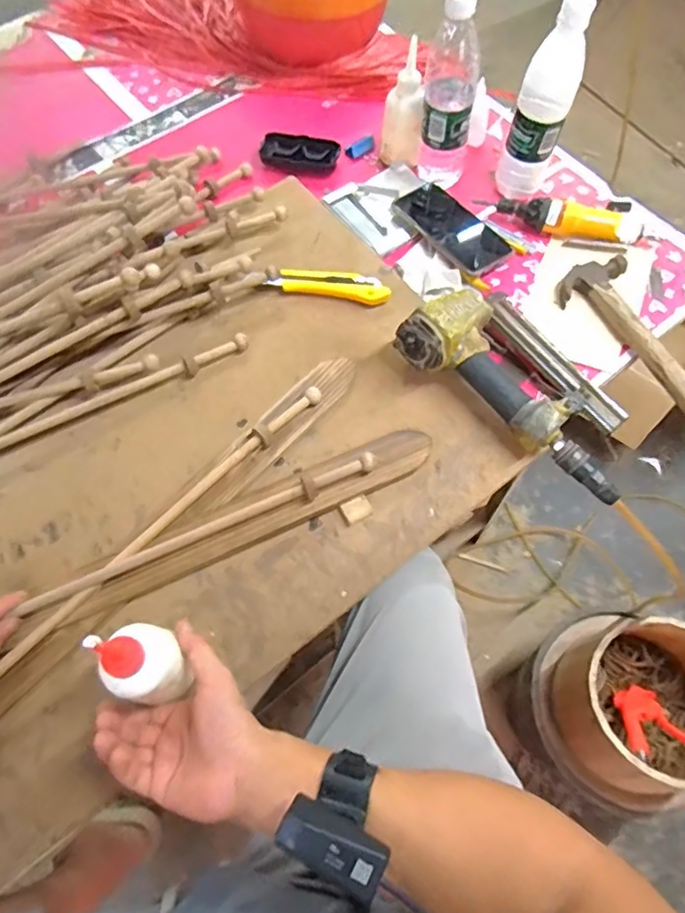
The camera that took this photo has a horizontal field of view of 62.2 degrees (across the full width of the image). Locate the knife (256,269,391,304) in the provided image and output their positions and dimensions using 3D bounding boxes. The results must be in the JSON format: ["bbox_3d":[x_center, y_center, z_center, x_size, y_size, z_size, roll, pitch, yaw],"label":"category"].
[{"bbox_3d":[-0.021,-0.207,0.687,0.153,0.012,0.039,3,65,1],"label":"knife"}]

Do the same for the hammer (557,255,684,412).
[{"bbox_3d":[0.362,-0.127,0.651,0.090,0.030,0.268,-26,68,-12],"label":"hammer"}]

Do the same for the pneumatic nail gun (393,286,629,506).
[{"bbox_3d":[0.204,-0.091,0.609,0.263,0.069,0.144,37,70,15],"label":"pneumatic nail gun"}]

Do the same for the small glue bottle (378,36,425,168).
[{"bbox_3d":[0.078,-0.450,0.747,0.052,0.138,0.046,1,65,0],"label":"small glue bottle"}]

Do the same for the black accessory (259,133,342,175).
[{"bbox_3d":[-0.059,-0.427,0.795,0.105,0.027,0.045,9,66,4],"label":"black accessory"}]

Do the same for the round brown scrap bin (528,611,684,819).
[{"bbox_3d":[0.416,0.366,0.827,0.226,0.211,0.243,0,65,0],"label":"round brown scrap bin"}]

